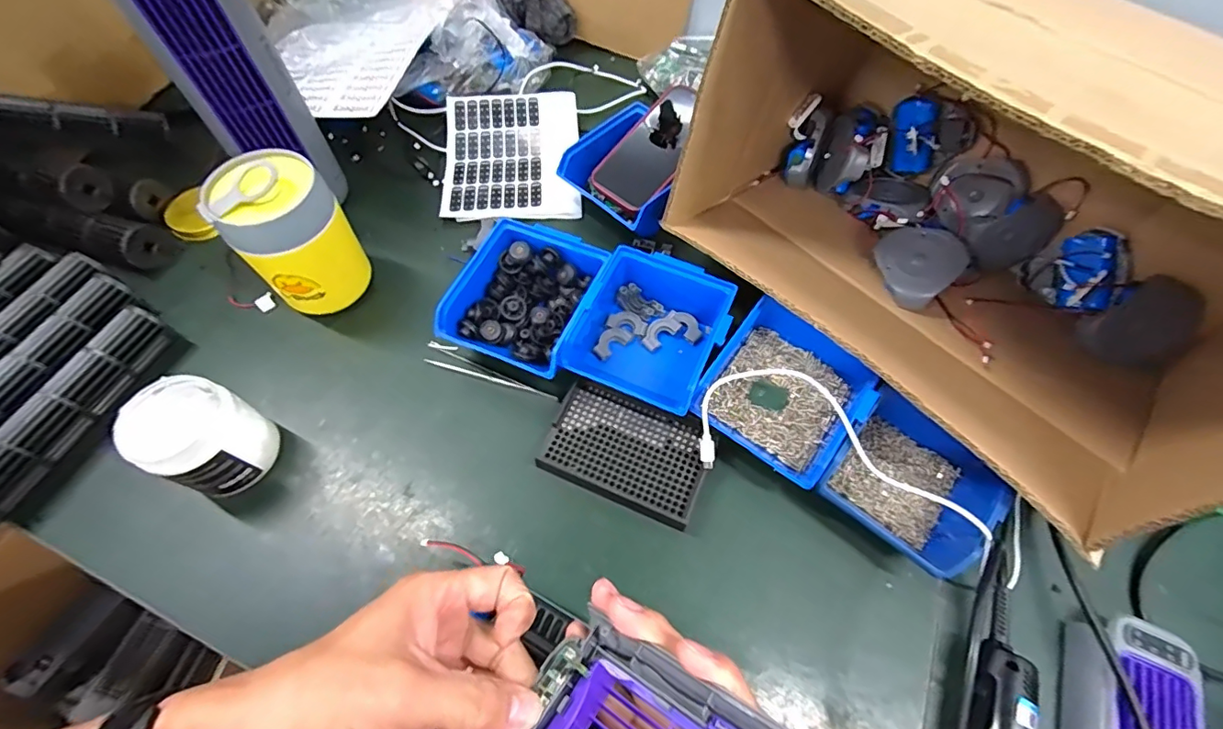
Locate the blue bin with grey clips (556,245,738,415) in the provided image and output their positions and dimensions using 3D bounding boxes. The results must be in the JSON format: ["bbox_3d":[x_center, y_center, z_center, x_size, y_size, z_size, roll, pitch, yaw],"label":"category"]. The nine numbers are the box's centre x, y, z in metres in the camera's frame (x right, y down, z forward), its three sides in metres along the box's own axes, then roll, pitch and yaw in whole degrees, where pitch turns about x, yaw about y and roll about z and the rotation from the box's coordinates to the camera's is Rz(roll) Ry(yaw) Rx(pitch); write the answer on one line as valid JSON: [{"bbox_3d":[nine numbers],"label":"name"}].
[{"bbox_3d":[0.039,-0.031,0.477,0.125,0.069,0.145,21,63,13],"label":"blue bin with grey clips"}]

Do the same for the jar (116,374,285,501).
[{"bbox_3d":[-0.328,0.058,0.419,0.078,0.098,0.074,-1,67,2],"label":"jar"}]

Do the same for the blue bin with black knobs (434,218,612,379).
[{"bbox_3d":[-0.076,-0.059,0.488,0.118,0.061,0.138,19,63,12],"label":"blue bin with black knobs"}]

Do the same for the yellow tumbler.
[{"bbox_3d":[-0.288,-0.116,0.488,0.091,0.148,0.086,1,62,-1],"label":"yellow tumbler"}]

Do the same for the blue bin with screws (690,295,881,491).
[{"bbox_3d":[0.149,0.018,0.438,0.118,0.050,0.134,36,67,19],"label":"blue bin with screws"}]

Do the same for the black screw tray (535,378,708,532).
[{"bbox_3d":[0.014,0.072,0.441,0.131,0.017,0.088,21,63,10],"label":"black screw tray"}]

